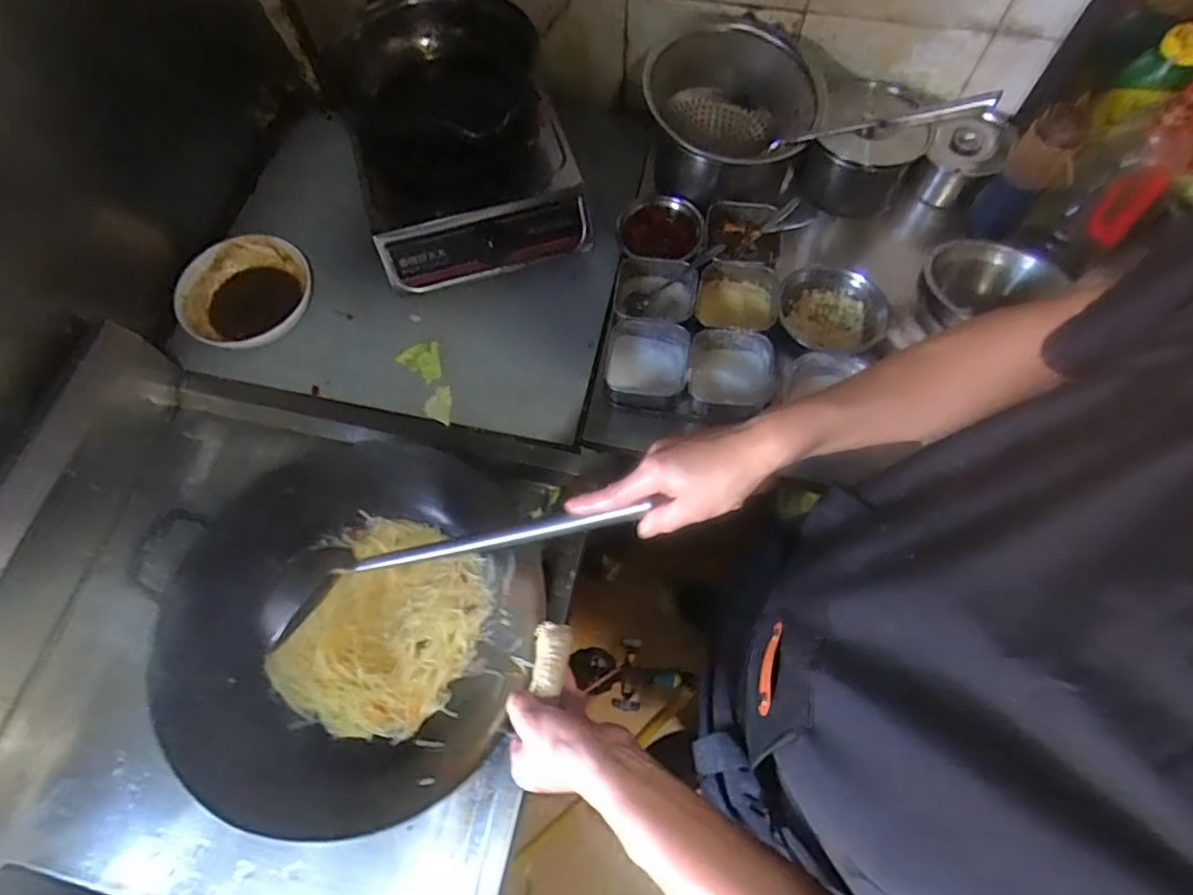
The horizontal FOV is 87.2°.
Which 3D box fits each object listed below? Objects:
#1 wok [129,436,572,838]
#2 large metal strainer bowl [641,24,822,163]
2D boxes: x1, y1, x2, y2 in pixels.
[{"bbox_3d":[-0.240,0.170,0.670,0.358,0.154,0.368,-19,68,-7],"label":"wok"},{"bbox_3d":[0.188,-0.480,0.893,0.217,0.111,0.220,0,67,1],"label":"large metal strainer bowl"}]

